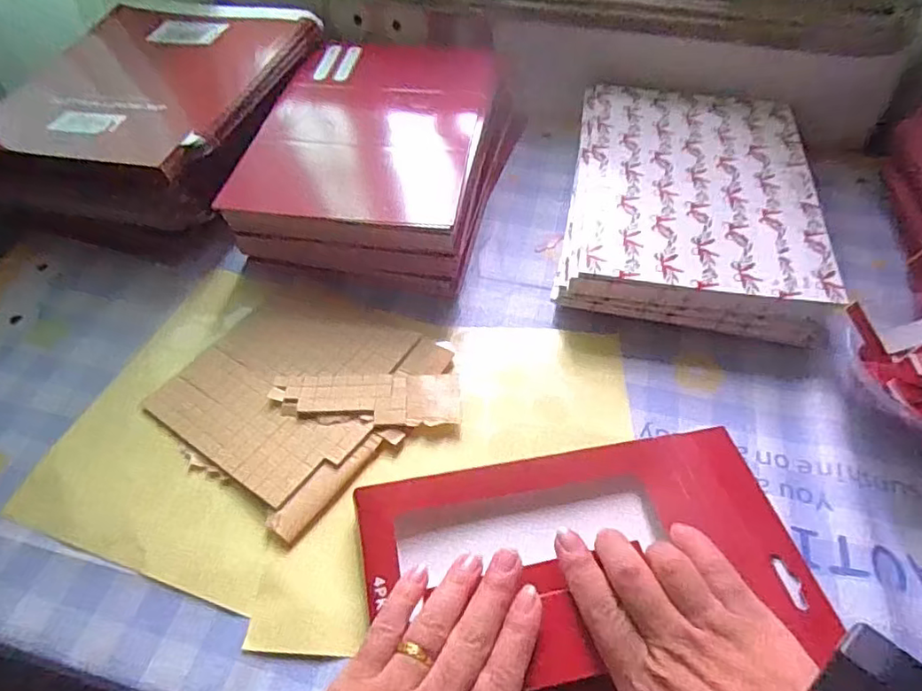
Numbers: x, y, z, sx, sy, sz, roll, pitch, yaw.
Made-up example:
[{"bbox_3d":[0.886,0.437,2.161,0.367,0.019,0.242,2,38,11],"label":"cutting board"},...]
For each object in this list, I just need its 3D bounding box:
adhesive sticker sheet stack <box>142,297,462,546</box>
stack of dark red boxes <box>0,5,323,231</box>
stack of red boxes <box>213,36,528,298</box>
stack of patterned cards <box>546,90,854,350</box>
[{"bbox_3d":[-0.104,0.032,0.394,0.176,0.009,0.156,27,57,22],"label":"adhesive sticker sheet stack"},{"bbox_3d":[-0.284,-0.231,0.553,0.261,0.090,0.267,12,53,11],"label":"stack of dark red boxes"},{"bbox_3d":[-0.065,-0.174,0.517,0.194,0.072,0.300,12,53,11],"label":"stack of red boxes"},{"bbox_3d":[0.185,-0.121,0.483,0.184,0.049,0.257,7,52,8],"label":"stack of patterned cards"}]

